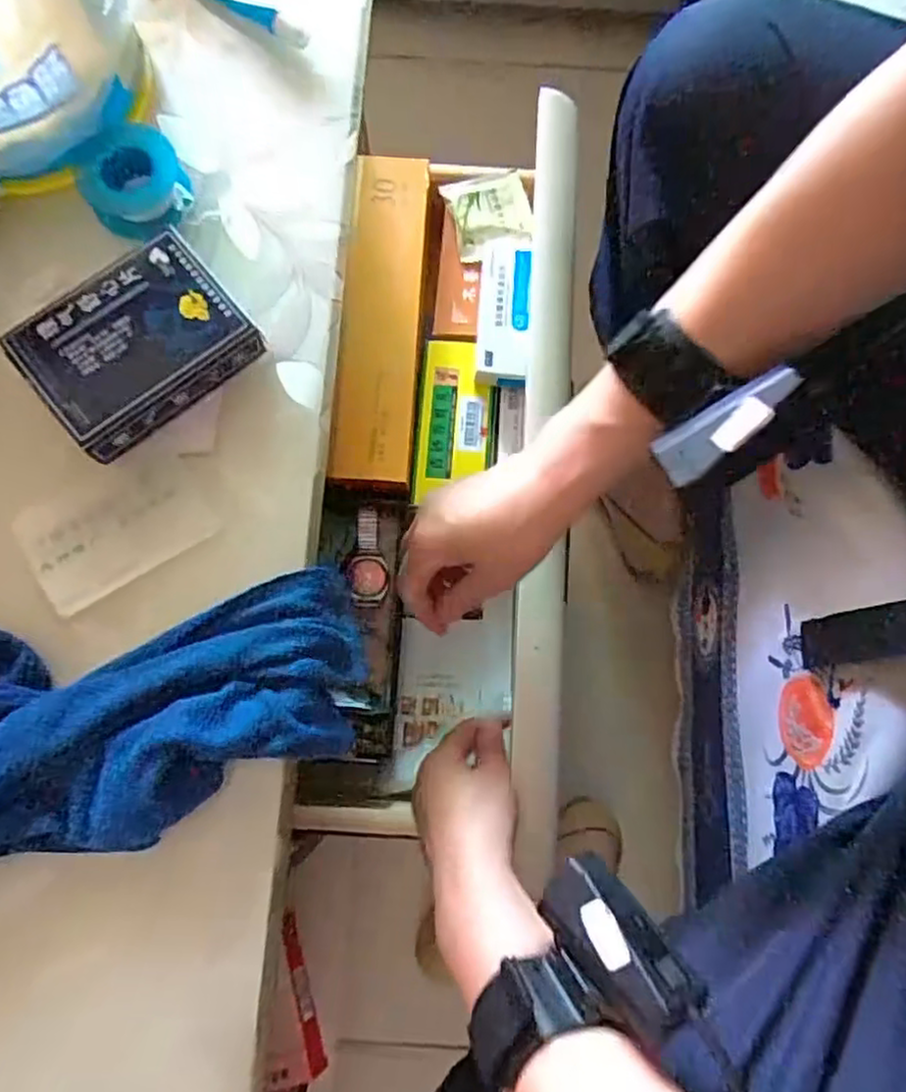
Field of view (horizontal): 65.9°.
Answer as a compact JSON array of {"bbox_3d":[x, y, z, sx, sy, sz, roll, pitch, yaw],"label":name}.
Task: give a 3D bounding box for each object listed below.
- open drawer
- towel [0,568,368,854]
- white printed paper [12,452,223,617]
[{"bbox_3d":[-0.003,-0.049,0.559,0.185,0.085,0.554,2,89,2],"label":"open drawer"},{"bbox_3d":[-0.160,0.079,0.311,0.231,0.036,0.102,-10,79,-3],"label":"towel"},{"bbox_3d":[-0.166,-0.011,0.346,0.087,0.006,0.059,-31,80,-7],"label":"white printed paper"}]

